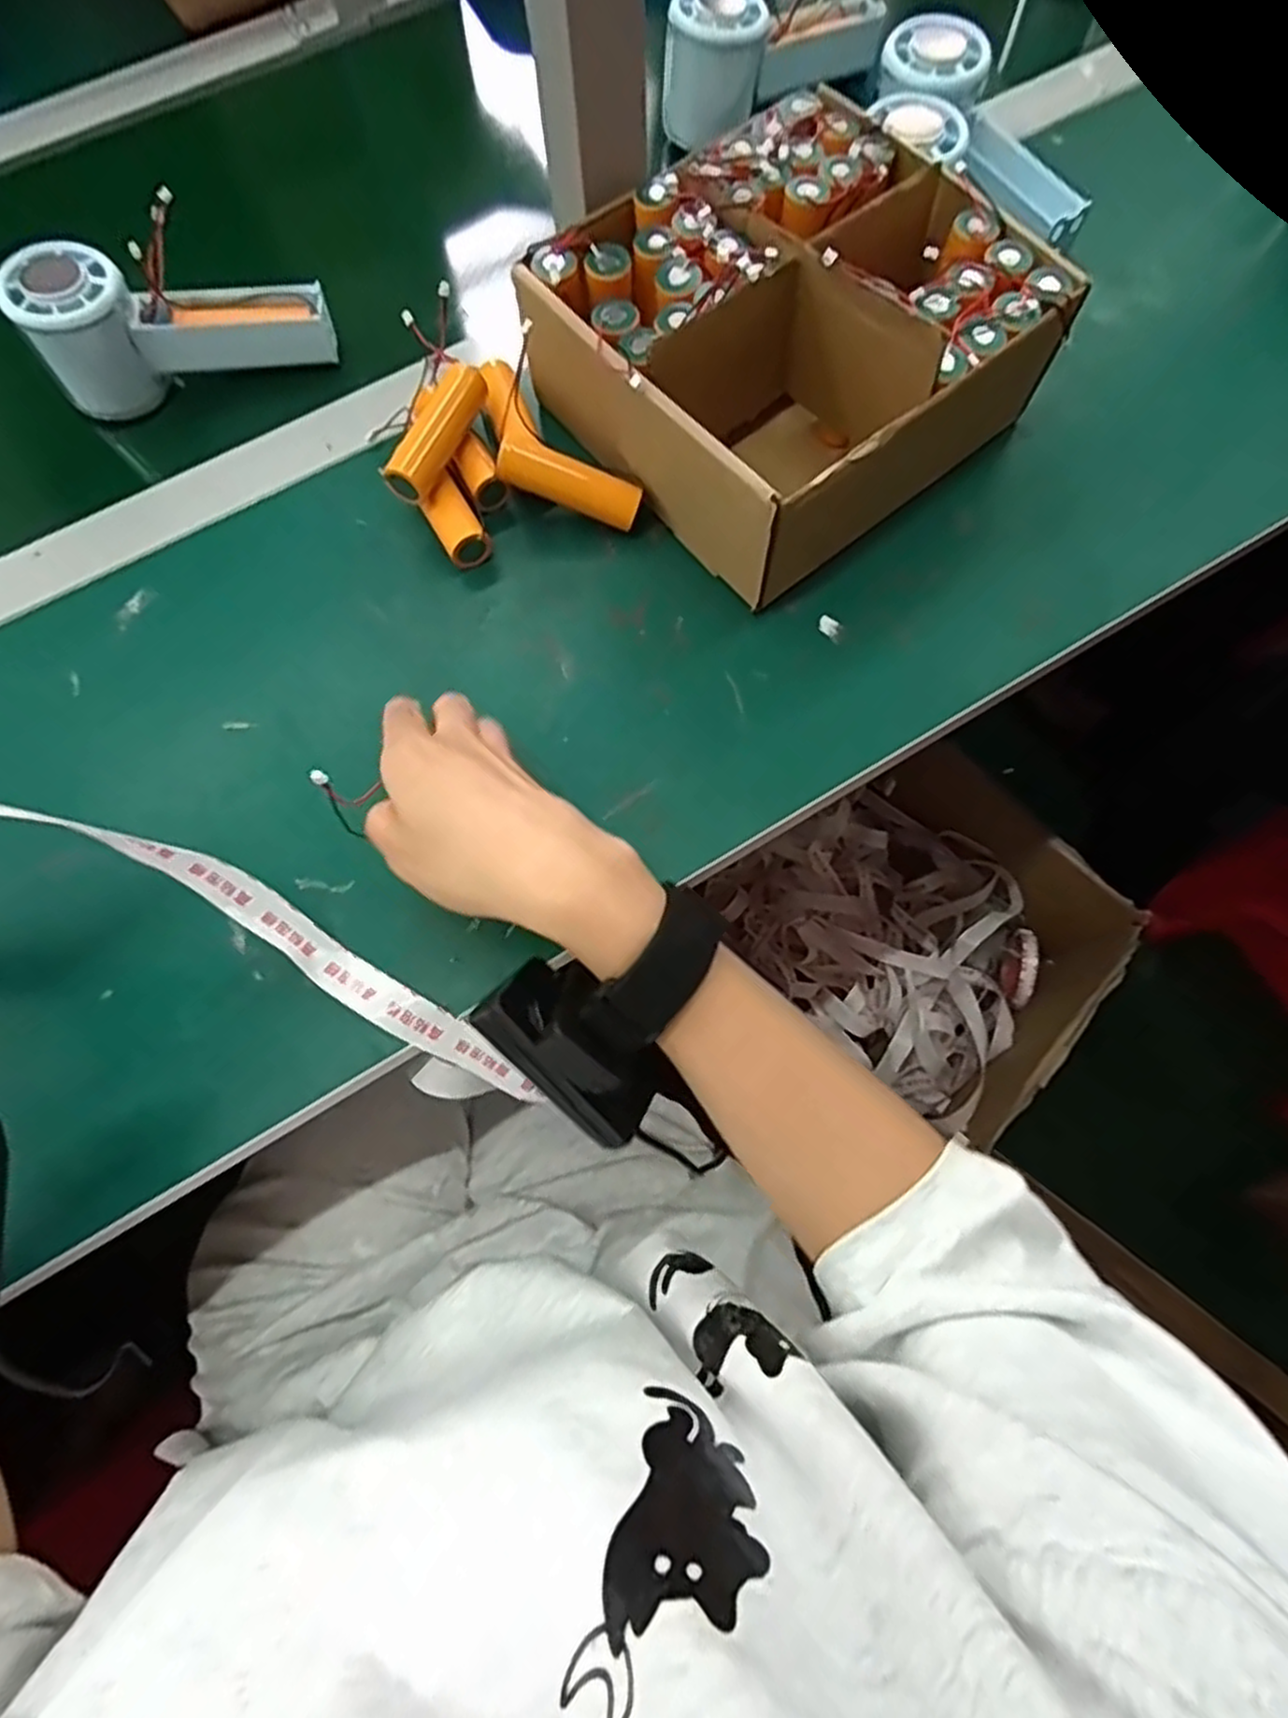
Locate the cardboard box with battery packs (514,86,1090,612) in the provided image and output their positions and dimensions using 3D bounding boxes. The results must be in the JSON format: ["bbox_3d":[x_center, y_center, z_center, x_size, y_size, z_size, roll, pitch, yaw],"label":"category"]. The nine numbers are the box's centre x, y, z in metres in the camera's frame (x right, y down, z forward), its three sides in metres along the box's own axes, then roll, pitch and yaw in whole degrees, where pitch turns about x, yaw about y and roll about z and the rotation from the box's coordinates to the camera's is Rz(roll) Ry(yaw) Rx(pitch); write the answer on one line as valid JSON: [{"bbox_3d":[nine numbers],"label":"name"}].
[{"bbox_3d":[0.067,-0.256,0.370,0.199,0.081,0.186,-37,76,-10],"label":"cardboard box with battery packs"}]

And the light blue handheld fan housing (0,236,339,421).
[{"bbox_3d":[-0.245,-0.286,0.399,0.143,0.061,0.045,-8,73,-2],"label":"light blue handheld fan housing"}]

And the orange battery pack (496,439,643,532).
[{"bbox_3d":[-0.036,-0.184,0.366,0.069,0.018,0.015,16,73,-14],"label":"orange battery pack"}]

